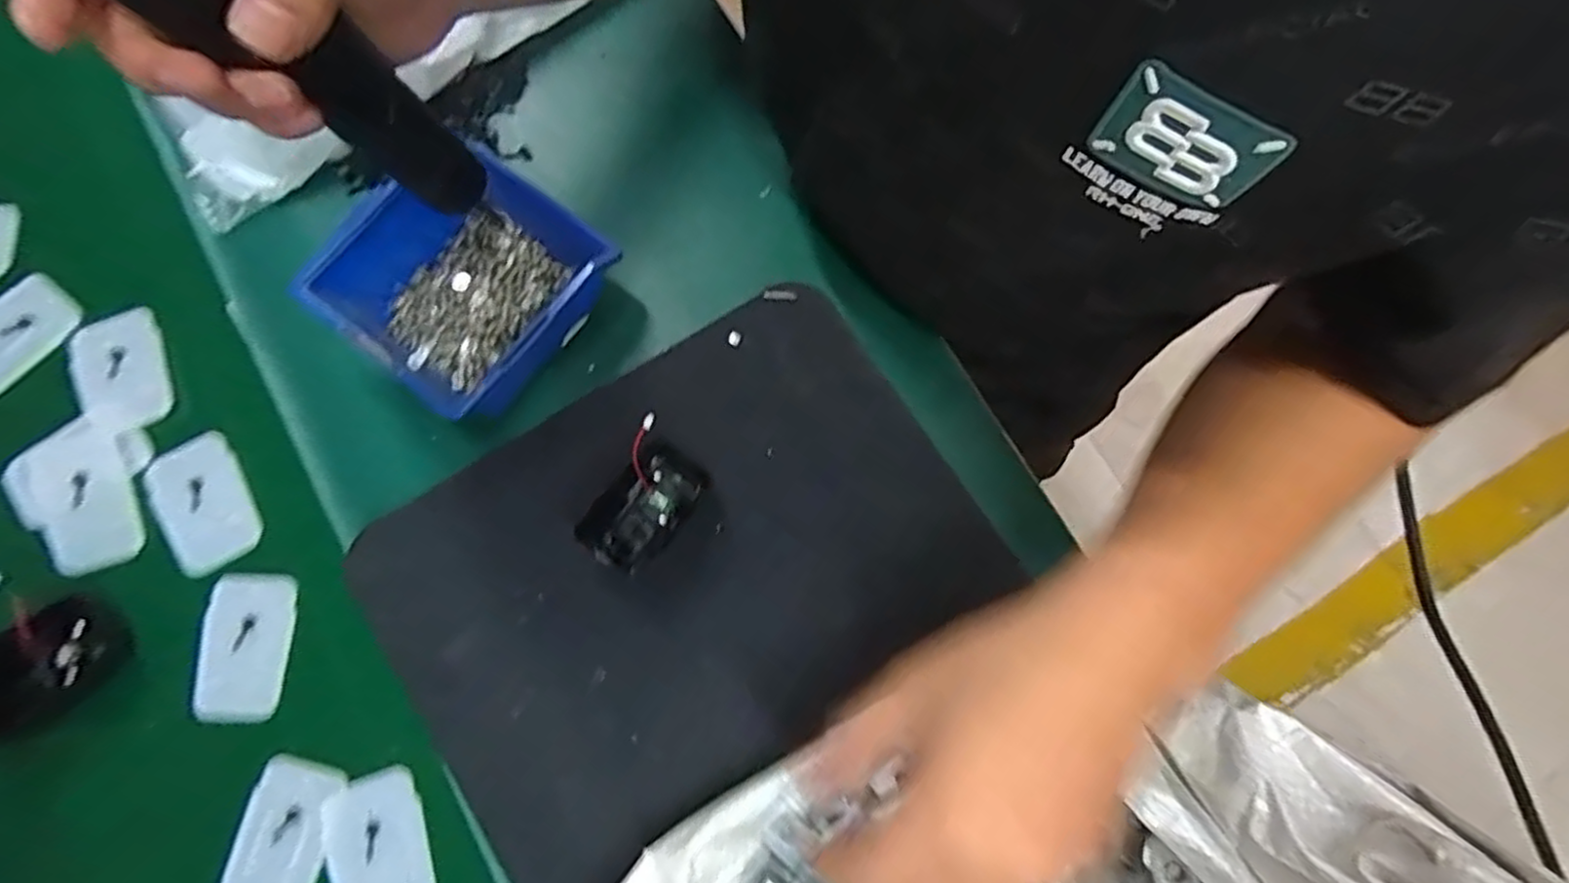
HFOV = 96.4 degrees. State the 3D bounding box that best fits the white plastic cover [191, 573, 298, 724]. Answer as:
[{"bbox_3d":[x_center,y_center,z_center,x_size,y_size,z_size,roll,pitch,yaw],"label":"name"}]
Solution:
[{"bbox_3d":[-0.283,0.107,0.365,0.042,0.005,0.074,4,77,0],"label":"white plastic cover"}]

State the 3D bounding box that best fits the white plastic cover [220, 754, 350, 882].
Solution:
[{"bbox_3d":[-0.250,0.199,0.349,0.043,0.007,0.075,16,78,2],"label":"white plastic cover"}]

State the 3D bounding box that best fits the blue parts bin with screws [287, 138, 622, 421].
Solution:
[{"bbox_3d":[-0.164,-0.082,0.372,0.112,0.066,0.123,35,79,6],"label":"blue parts bin with screws"}]

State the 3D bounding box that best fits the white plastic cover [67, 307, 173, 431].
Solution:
[{"bbox_3d":[-0.371,-0.038,0.392,0.045,0.008,0.066,-22,79,-6],"label":"white plastic cover"}]

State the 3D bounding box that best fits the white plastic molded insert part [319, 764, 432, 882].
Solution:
[{"bbox_3d":[-0.203,0.204,0.347,0.046,0.004,0.072,-16,78,-5],"label":"white plastic molded insert part"}]

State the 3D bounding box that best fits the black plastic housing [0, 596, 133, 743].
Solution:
[{"bbox_3d":[-0.369,0.113,0.341,0.034,0.040,0.067,40,80,7],"label":"black plastic housing"}]

